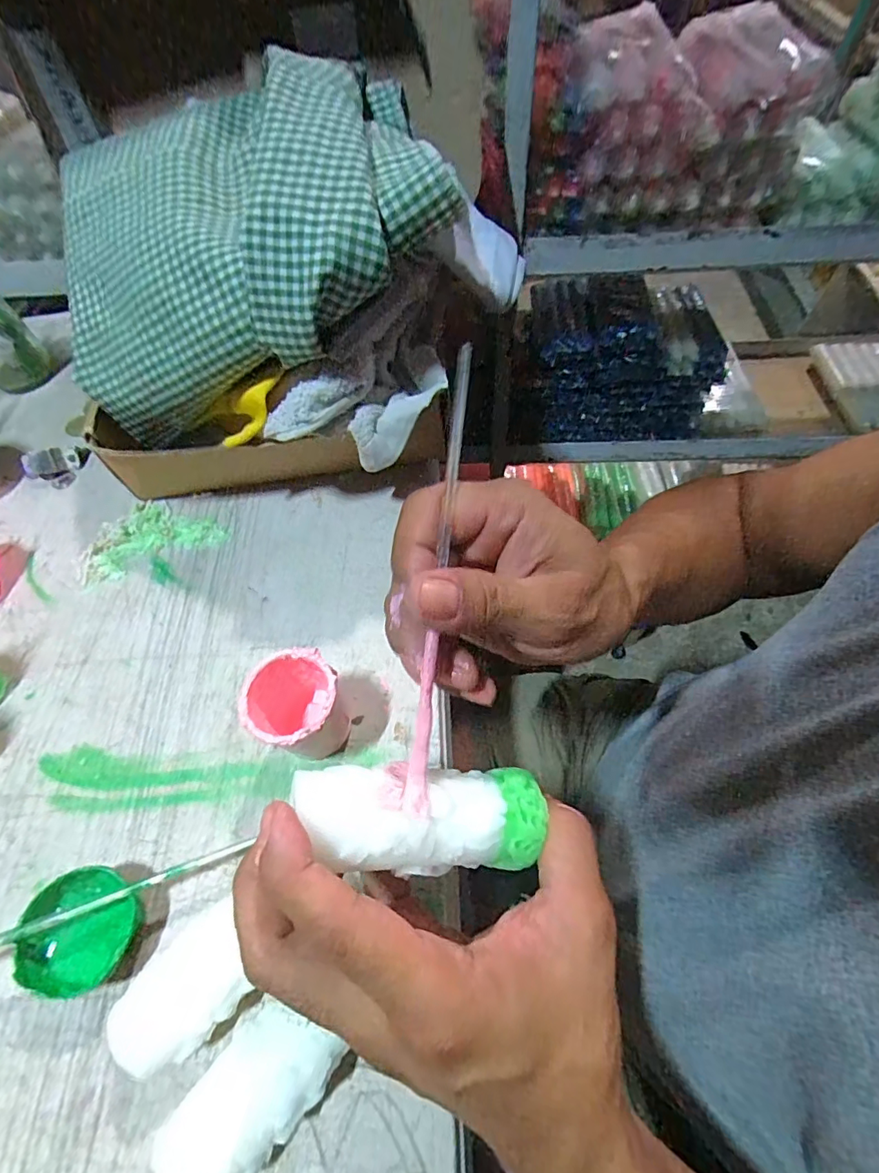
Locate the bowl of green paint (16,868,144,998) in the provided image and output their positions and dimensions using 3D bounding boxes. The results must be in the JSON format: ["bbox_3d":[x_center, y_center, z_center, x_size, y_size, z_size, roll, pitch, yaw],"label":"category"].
[{"bbox_3d":[-0.182,0.178,0.263,0.054,0.030,0.052,-2,60,3],"label":"bowl of green paint"}]

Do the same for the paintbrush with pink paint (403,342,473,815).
[{"bbox_3d":[0.001,-0.002,0.191,0.008,0.010,0.173,7,90,5],"label":"paintbrush with pink paint"}]

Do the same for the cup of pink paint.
[{"bbox_3d":[-0.079,0.071,0.293,0.049,0.065,0.046,-2,60,3],"label":"cup of pink paint"}]

